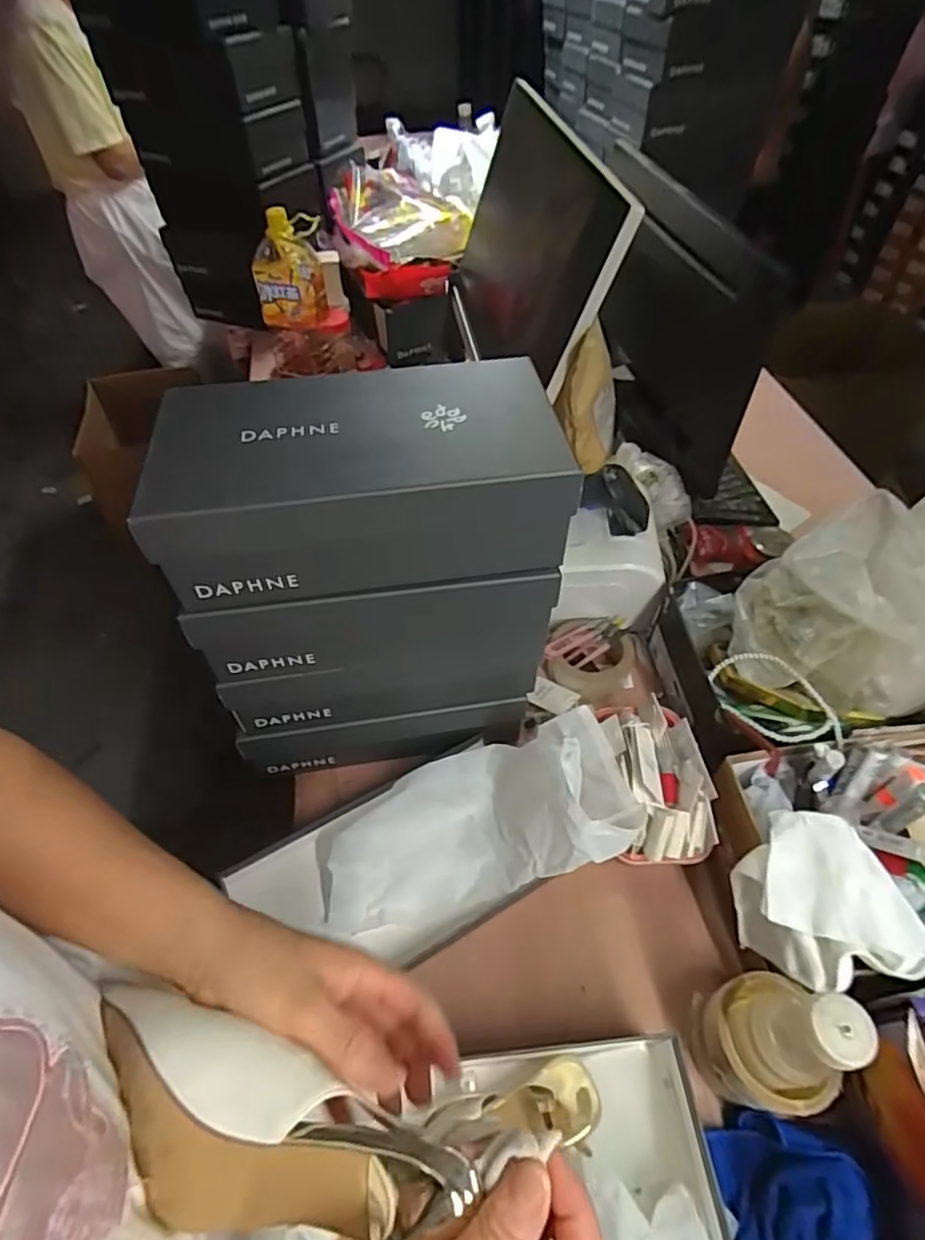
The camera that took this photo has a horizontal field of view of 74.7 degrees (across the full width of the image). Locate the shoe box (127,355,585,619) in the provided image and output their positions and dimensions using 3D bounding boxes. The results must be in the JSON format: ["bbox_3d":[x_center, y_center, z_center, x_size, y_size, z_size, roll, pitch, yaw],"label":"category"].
[{"bbox_3d":[-0.078,-0.109,0.472,0.294,0.103,0.150,-10,51,-6],"label":"shoe box"}]

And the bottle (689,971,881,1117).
[{"bbox_3d":[0.229,0.310,0.446,0.069,0.183,0.086,-12,52,-7],"label":"bottle"}]

